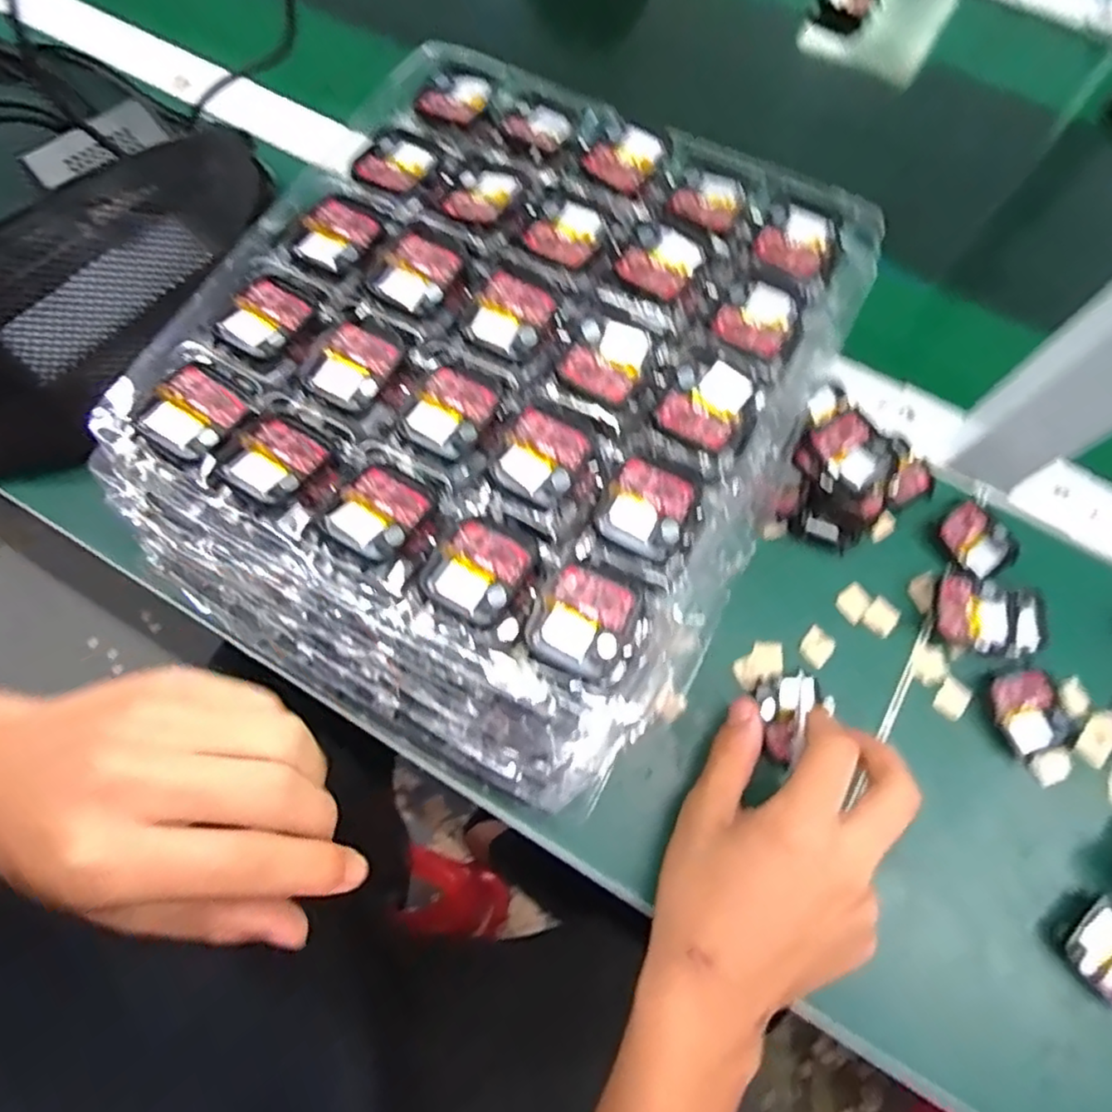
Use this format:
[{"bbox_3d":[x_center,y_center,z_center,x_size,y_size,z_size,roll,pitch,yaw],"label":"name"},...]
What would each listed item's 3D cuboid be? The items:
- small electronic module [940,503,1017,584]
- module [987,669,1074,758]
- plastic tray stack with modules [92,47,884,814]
[{"bbox_3d":[0.240,-0.008,0.376,0.037,0.011,0.042,-32,74,-11],"label":"small electronic module"},{"bbox_3d":[0.250,0.082,0.348,0.034,0.007,0.040,-12,71,-4],"label":"module"},{"bbox_3d":[-0.027,-0.075,0.346,0.276,0.110,0.324,28,73,10],"label":"plastic tray stack with modules"}]

